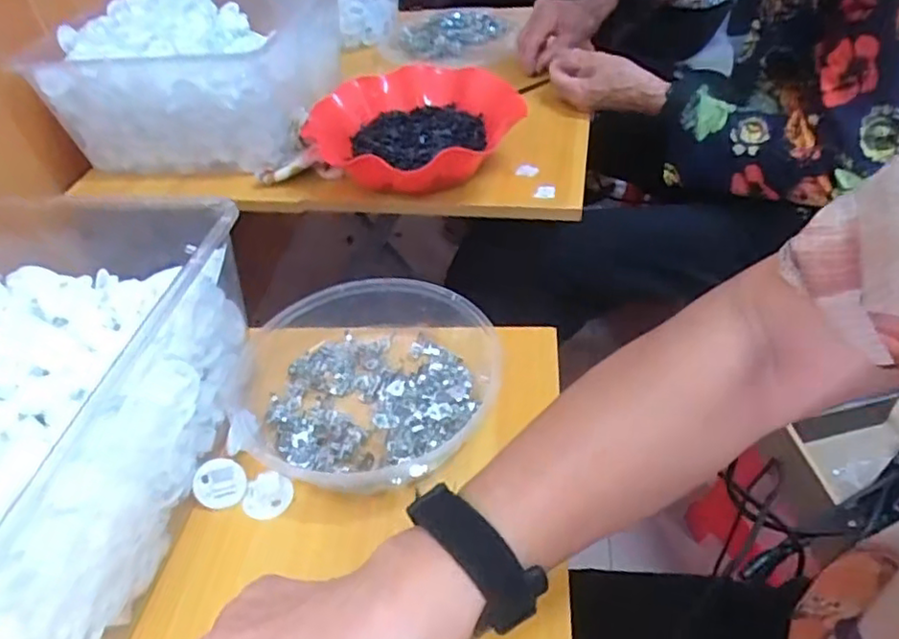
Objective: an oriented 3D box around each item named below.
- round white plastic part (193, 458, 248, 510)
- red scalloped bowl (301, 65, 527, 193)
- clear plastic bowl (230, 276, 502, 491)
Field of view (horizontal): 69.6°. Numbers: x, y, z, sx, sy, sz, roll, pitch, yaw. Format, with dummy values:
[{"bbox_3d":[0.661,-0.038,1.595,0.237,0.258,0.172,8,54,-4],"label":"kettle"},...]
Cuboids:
[{"bbox_3d":[-0.152,0.108,0.428,0.032,0.033,0.006,23,0,-14],"label":"round white plastic part"},{"bbox_3d":[-0.042,-0.201,0.699,0.205,0.059,0.210,11,46,17],"label":"red scalloped bowl"},{"bbox_3d":[-0.073,0.041,0.478,0.193,0.050,0.190,-3,43,3],"label":"clear plastic bowl"}]

